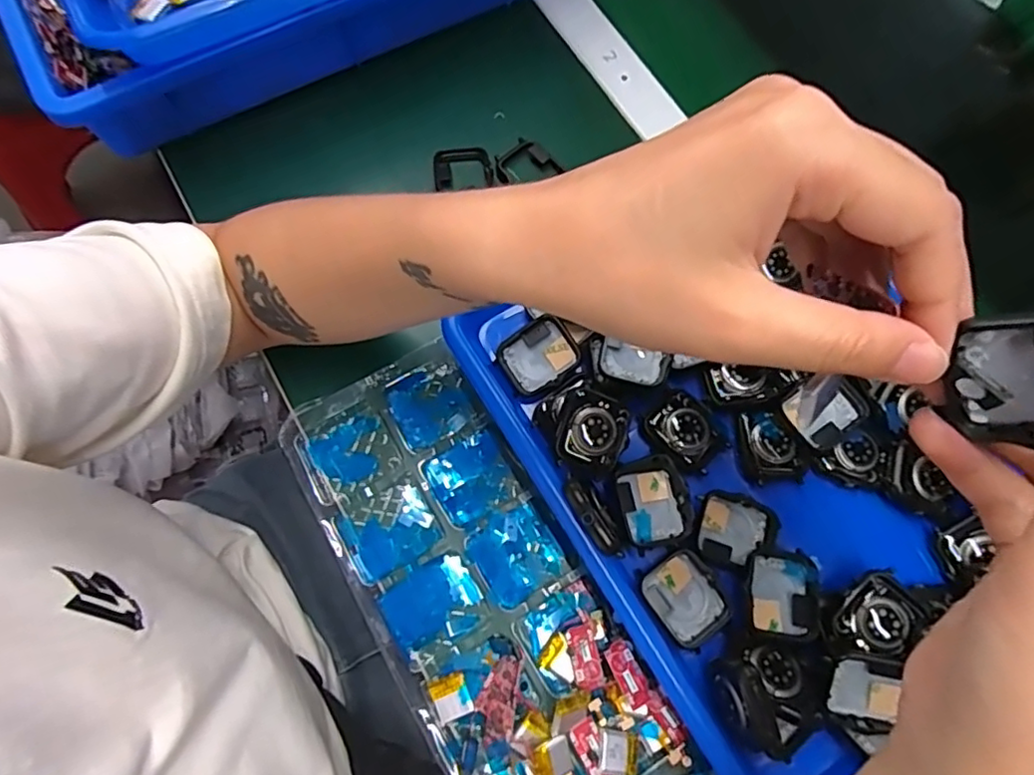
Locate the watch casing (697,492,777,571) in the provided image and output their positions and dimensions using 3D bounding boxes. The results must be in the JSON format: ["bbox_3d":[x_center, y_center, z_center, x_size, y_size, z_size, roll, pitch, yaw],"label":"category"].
[{"bbox_3d":[0.116,0.076,0.320,0.039,0.011,0.036,20,71,3],"label":"watch casing"}]

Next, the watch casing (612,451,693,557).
[{"bbox_3d":[0.071,0.061,0.318,0.037,0.013,0.046,-13,73,-8],"label":"watch casing"}]

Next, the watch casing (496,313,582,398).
[{"bbox_3d":[0.013,-0.017,0.344,0.042,0.008,0.037,-32,82,1],"label":"watch casing"}]

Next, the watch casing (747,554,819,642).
[{"bbox_3d":[0.135,0.107,0.307,0.034,0.009,0.040,8,71,-1],"label":"watch casing"}]

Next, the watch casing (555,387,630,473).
[{"bbox_3d":[0.040,0.023,0.320,0.036,0.012,0.042,19,86,-2],"label":"watch casing"}]

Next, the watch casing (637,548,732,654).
[{"bbox_3d":[0.087,0.109,0.310,0.035,0.009,0.043,-34,77,-14],"label":"watch casing"}]

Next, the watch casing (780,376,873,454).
[{"bbox_3d":[0.172,0.012,0.334,0.041,0.009,0.035,-32,77,-13],"label":"watch casing"}]

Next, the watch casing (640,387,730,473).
[{"bbox_3d":[0.095,0.023,0.333,0.043,0.005,0.034,44,74,10],"label":"watch casing"}]

